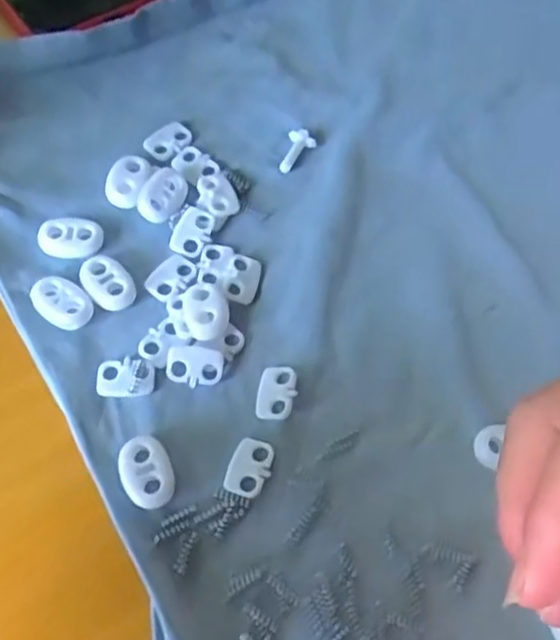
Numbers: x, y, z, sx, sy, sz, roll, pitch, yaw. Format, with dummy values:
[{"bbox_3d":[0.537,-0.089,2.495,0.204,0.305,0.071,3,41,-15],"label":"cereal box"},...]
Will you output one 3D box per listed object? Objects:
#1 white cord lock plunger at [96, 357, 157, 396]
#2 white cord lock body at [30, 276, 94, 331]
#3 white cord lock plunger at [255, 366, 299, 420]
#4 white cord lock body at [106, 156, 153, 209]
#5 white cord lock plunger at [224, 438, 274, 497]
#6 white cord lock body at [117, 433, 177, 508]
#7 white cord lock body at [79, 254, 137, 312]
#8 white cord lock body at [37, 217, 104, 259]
[{"bbox_3d":[-0.050,0.018,0.232,0.018,0.004,0.013,1,63,-3],"label":"white cord lock plunger"},{"bbox_3d":[-0.075,-0.006,0.242,0.023,0.004,0.014,33,66,13],"label":"white cord lock body"},{"bbox_3d":[-0.001,0.024,0.232,0.012,0.004,0.018,8,63,1],"label":"white cord lock plunger"},{"bbox_3d":[-0.058,-0.053,0.268,0.015,0.006,0.023,15,63,4],"label":"white cord lock body"},{"bbox_3d":[-0.009,0.045,0.221,0.012,0.004,0.018,18,63,6],"label":"white cord lock plunger"},{"bbox_3d":[-0.041,0.046,0.217,0.016,0.004,0.023,-19,66,-13],"label":"white cord lock body"},{"bbox_3d":[-0.060,-0.013,0.247,0.023,0.004,0.015,38,67,15],"label":"white cord lock body"},{"bbox_3d":[-0.075,-0.030,0.255,0.022,0.004,0.016,11,63,3],"label":"white cord lock body"}]

